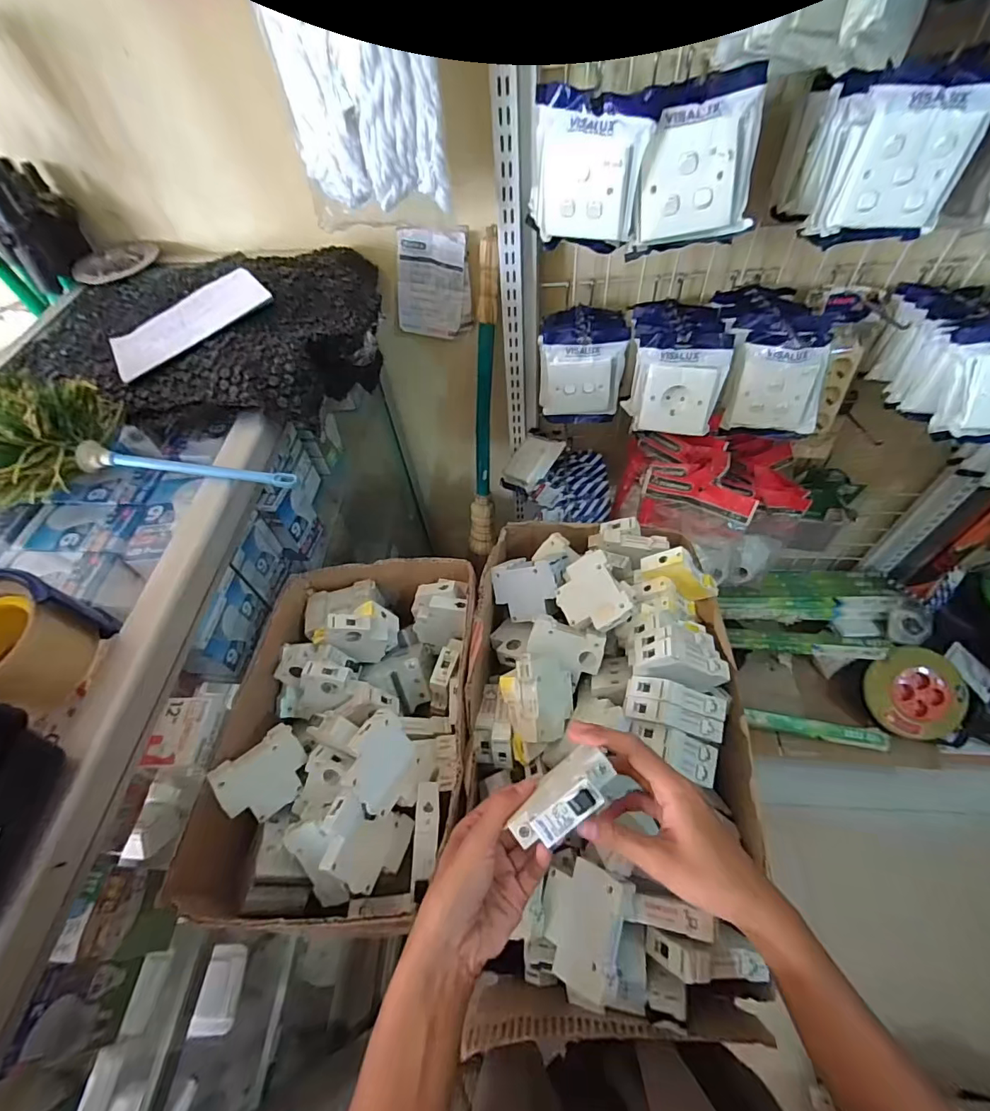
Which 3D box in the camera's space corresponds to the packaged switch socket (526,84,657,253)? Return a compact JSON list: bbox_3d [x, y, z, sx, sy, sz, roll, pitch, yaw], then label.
[{"bbox_3d":[0.095,-0.392,0.510,0.121,0.130,0.039,28,62,22],"label":"packaged switch socket"}]

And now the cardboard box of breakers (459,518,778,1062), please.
[{"bbox_3d":[0.105,0.151,0.469,0.250,0.123,0.458,1,55,5],"label":"cardboard box of breakers"}]

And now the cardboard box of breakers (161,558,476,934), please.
[{"bbox_3d":[-0.139,0.157,0.488,0.226,0.105,0.327,1,55,5],"label":"cardboard box of breakers"}]

